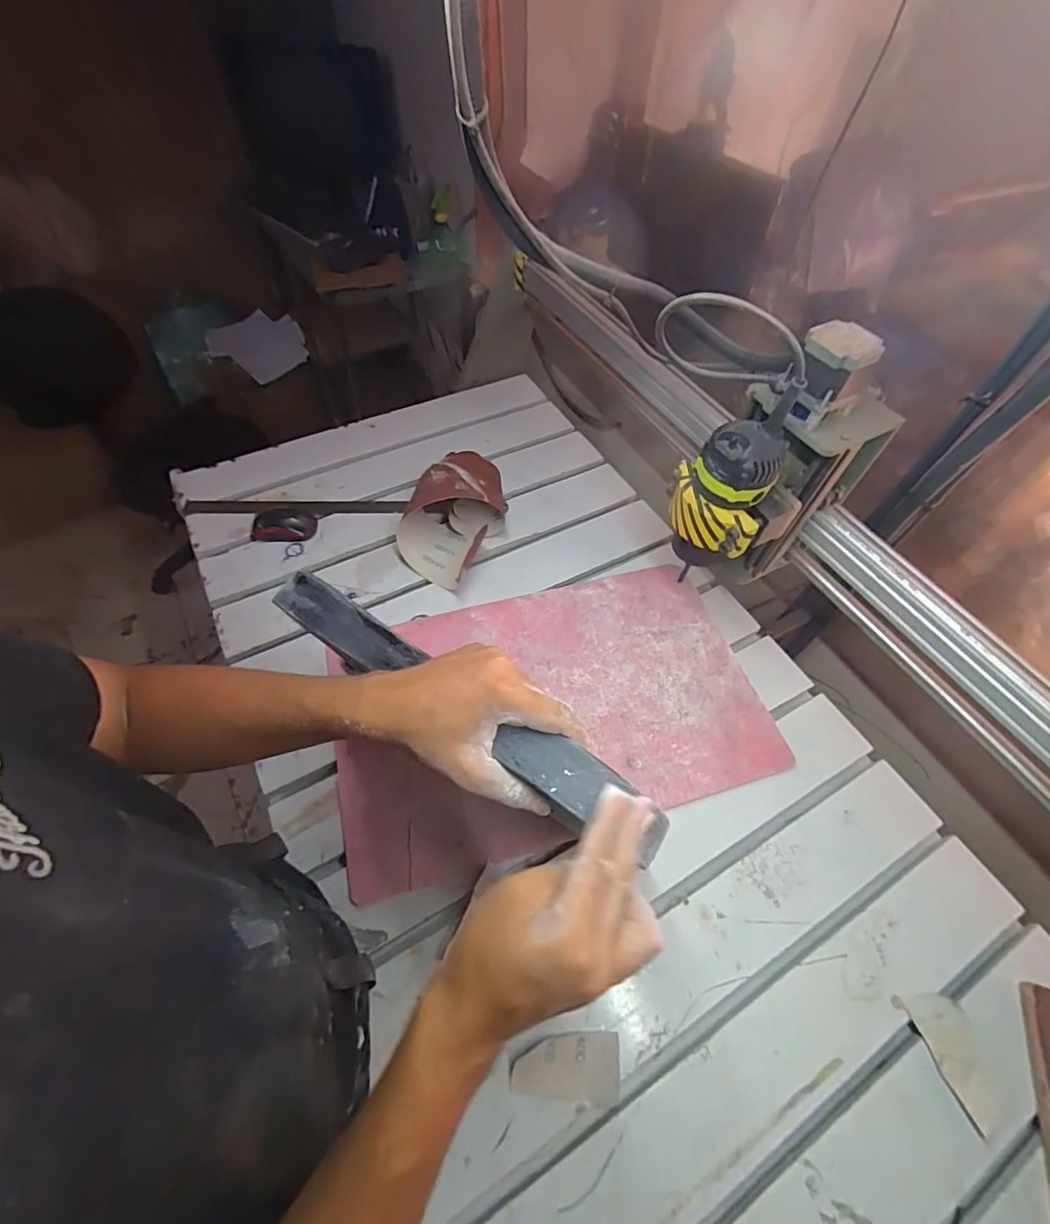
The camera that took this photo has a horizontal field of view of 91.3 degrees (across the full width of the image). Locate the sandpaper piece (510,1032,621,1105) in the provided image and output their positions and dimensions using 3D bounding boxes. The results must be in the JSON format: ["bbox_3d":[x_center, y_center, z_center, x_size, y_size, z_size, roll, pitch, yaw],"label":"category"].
[{"bbox_3d":[0.039,0.423,0.475,0.099,0.016,0.049,1,57,-2],"label":"sandpaper piece"}]

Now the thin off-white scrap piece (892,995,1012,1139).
[{"bbox_3d":[0.414,0.419,0.488,0.056,0.007,0.102,-18,60,-13],"label":"thin off-white scrap piece"}]

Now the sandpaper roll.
[{"bbox_3d":[-0.113,-0.157,0.793,0.145,0.097,0.215,19,58,9],"label":"sandpaper roll"}]

